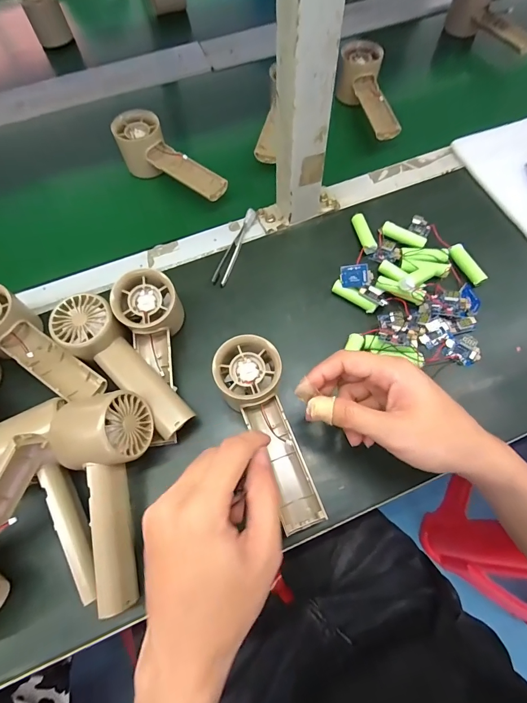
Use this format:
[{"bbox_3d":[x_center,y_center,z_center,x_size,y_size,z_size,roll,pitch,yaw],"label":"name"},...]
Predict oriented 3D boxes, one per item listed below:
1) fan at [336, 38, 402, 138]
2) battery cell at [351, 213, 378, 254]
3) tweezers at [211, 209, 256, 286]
[{"bbox_3d":[0.141,-0.343,0.482,0.049,0.055,0.150,-7,67,-3],"label":"fan"},{"bbox_3d":[0.114,-0.132,0.402,0.014,0.015,0.055,-9,67,-4],"label":"battery cell"},{"bbox_3d":[-0.031,-0.118,0.402,0.015,0.014,0.103,19,68,8],"label":"tweezers"}]

